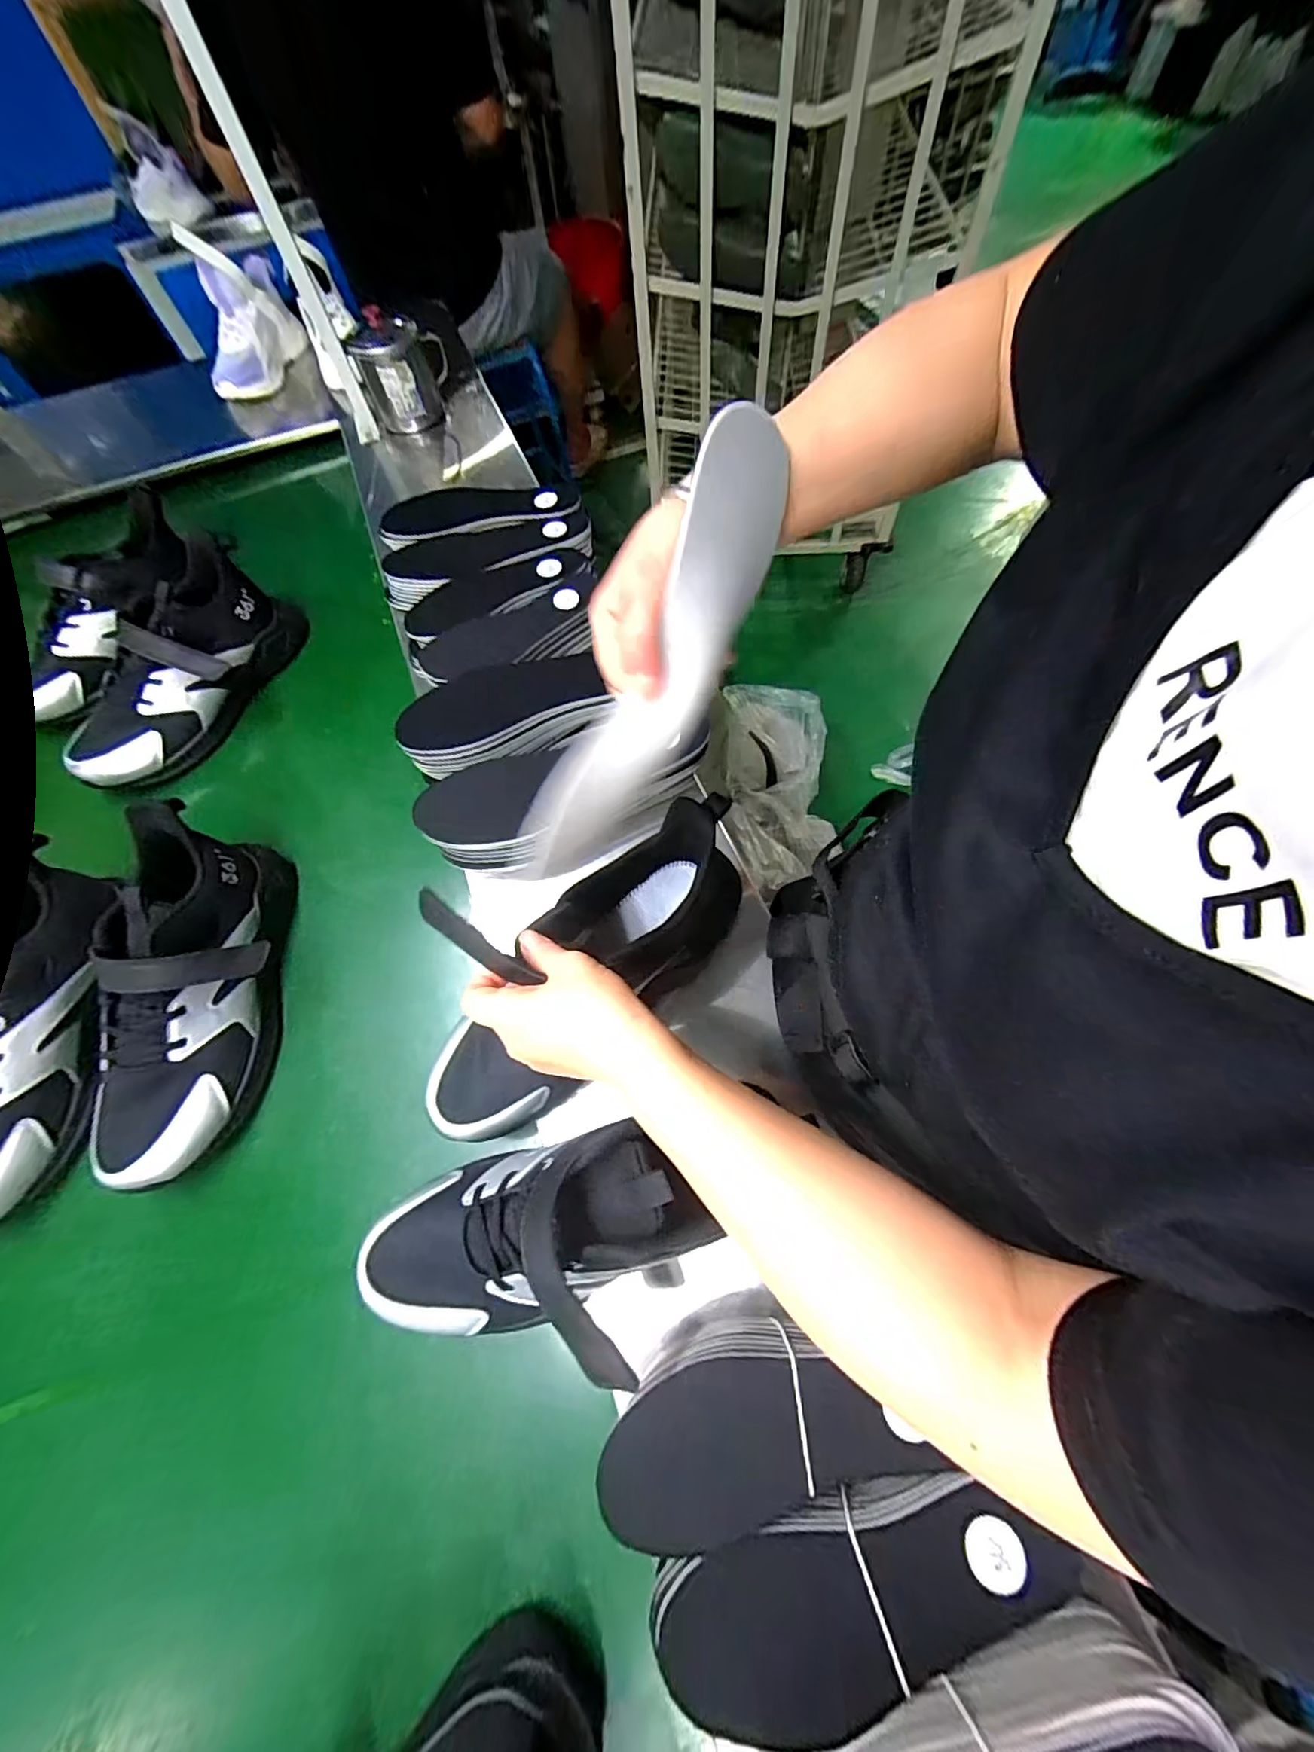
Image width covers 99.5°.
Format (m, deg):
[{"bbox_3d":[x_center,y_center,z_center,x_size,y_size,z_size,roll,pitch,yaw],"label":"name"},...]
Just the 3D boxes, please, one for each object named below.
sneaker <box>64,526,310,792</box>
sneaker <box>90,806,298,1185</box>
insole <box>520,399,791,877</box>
[{"bbox_3d":[-0.514,-0.220,0.606,0.083,0.123,0.284,26,69,14],"label":"sneaker"},{"bbox_3d":[-0.369,0.086,0.452,0.096,0.112,0.288,-4,65,1],"label":"sneaker"},{"bbox_3d":[0.002,-0.104,0.281,0.014,0.068,0.227,40,109,41],"label":"insole"}]

